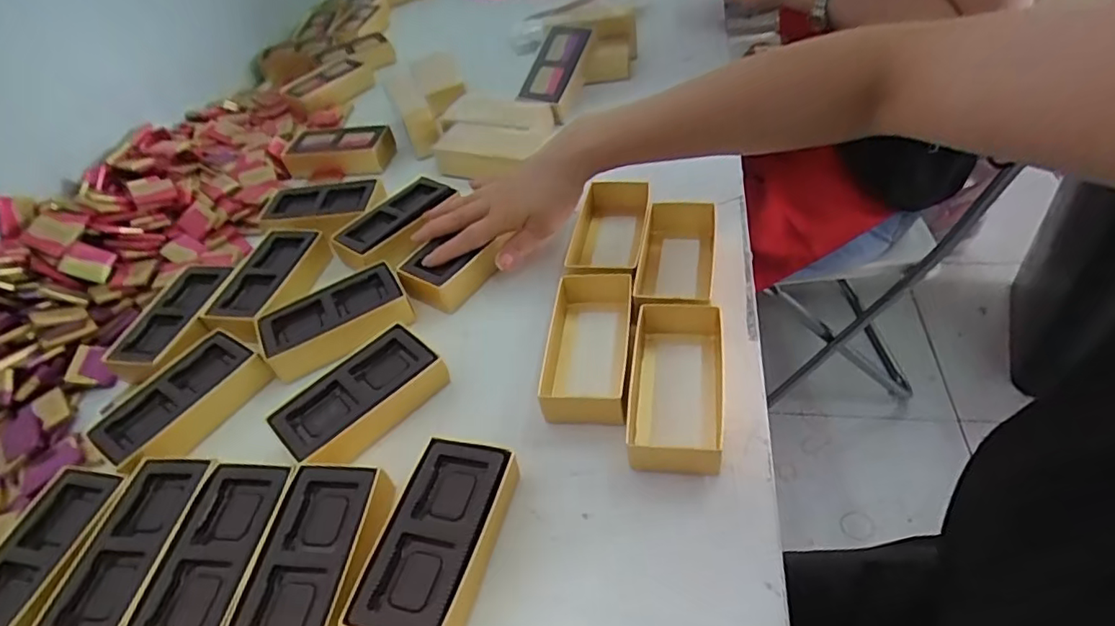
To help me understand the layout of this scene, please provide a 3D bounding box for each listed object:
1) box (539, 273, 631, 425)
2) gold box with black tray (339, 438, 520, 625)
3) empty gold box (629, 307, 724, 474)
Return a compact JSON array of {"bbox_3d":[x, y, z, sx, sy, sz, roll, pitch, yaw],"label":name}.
[{"bbox_3d":[0.025,0.023,0.418,0.061,0.030,0.125,1,47,10],"label":"box"},{"bbox_3d":[-0.067,0.130,0.329,0.062,0.028,0.117,9,50,14],"label":"gold box with black tray"},{"bbox_3d":[0.079,0.048,0.384,0.061,0.031,0.118,2,47,13],"label":"empty gold box"}]

